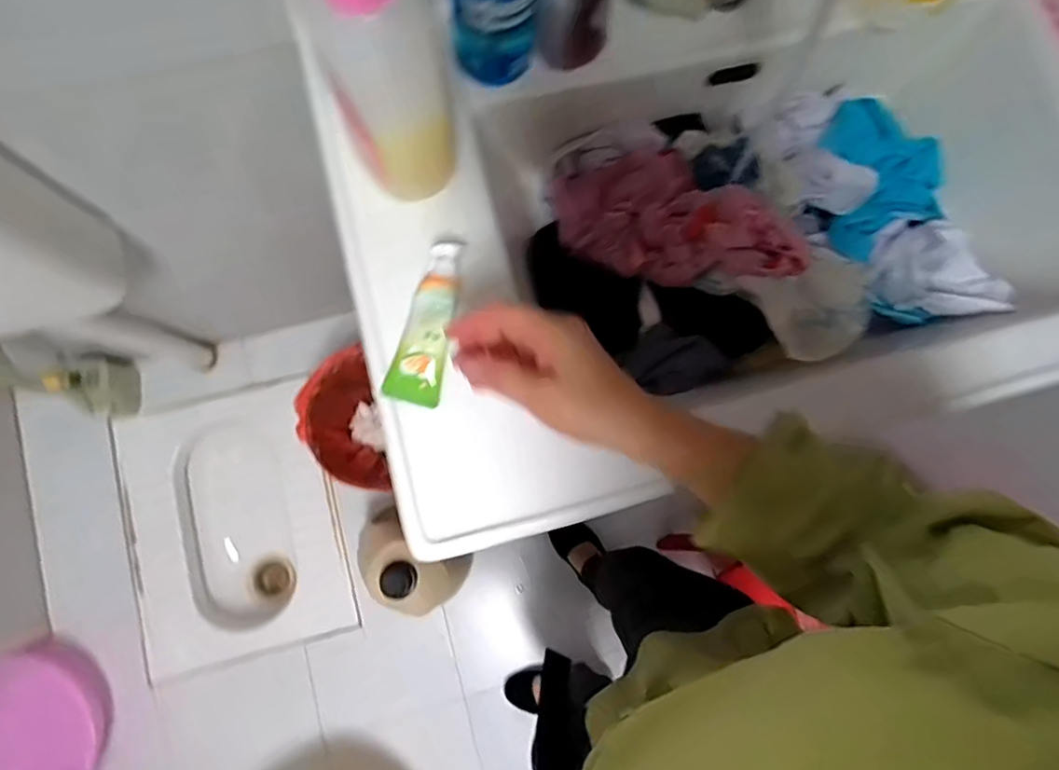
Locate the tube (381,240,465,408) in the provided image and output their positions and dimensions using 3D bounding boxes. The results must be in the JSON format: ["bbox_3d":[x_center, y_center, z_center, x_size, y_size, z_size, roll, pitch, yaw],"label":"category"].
[{"bbox_3d":[-0.079,-0.050,0.444,0.040,0.022,0.129,13,88,2],"label":"tube"}]

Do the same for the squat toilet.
[{"bbox_3d":[-0.666,0.320,1.317,0.441,0.192,0.590,-12,80,-6],"label":"squat toilet"}]

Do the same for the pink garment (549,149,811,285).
[{"bbox_3d":[0.120,-0.154,0.520,0.247,0.060,0.100,24,80,32],"label":"pink garment"}]

